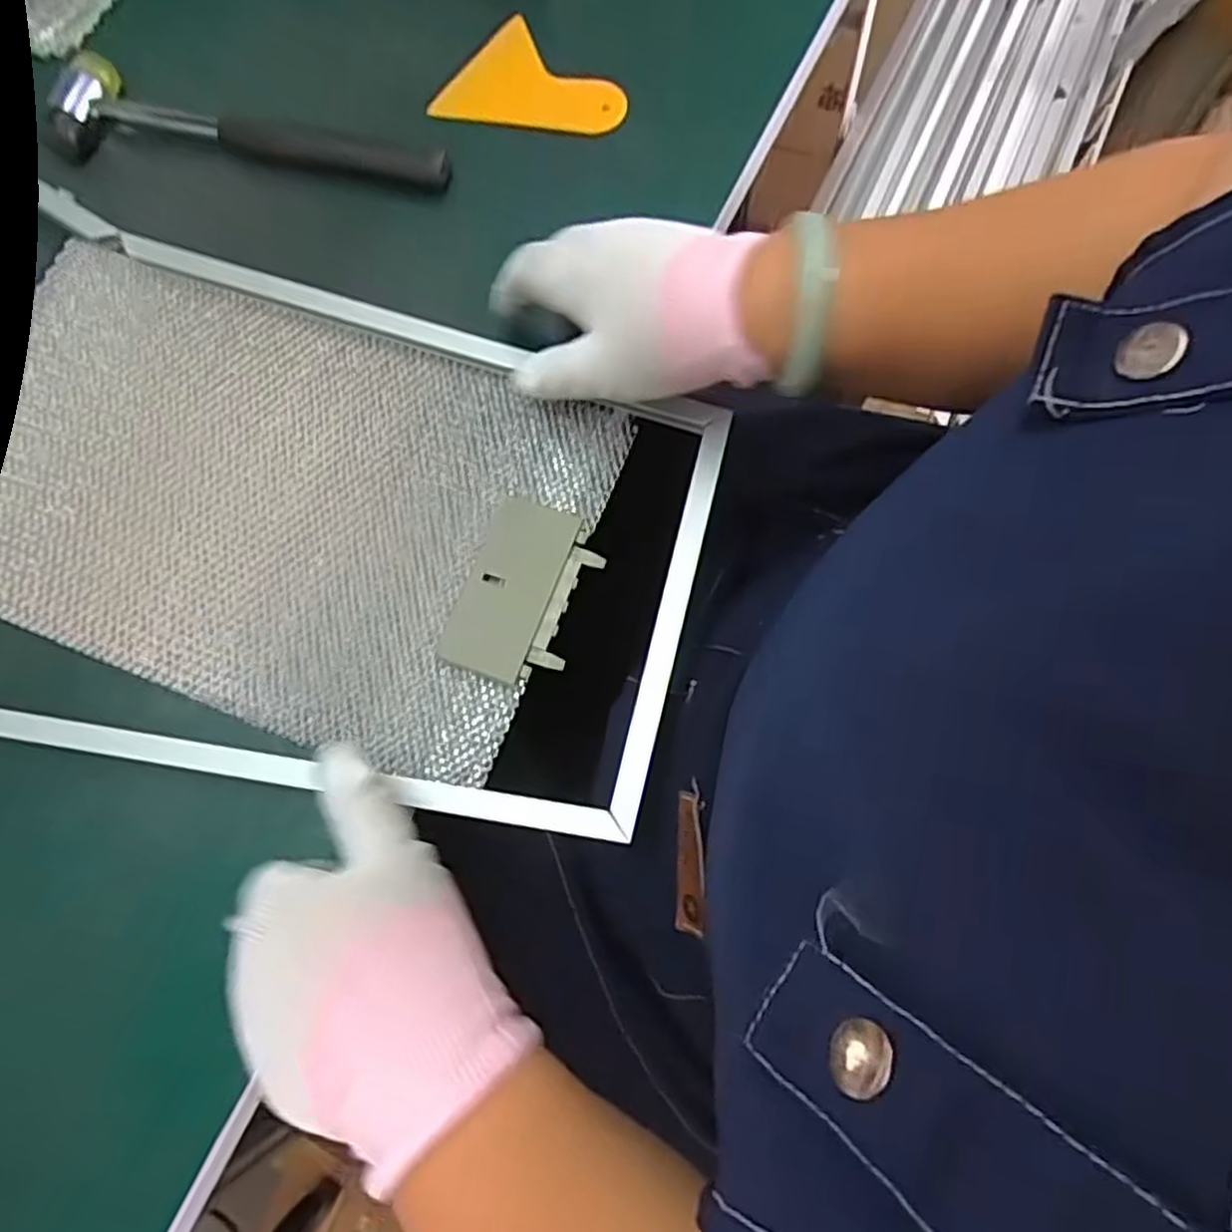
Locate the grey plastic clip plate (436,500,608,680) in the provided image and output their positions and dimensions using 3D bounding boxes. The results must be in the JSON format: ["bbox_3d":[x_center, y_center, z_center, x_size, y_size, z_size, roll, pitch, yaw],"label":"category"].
[{"bbox_3d":[-0.043,-0.012,0.363,0.056,0.009,0.084,19,75,7],"label":"grey plastic clip plate"}]

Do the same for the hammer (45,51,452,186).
[{"bbox_3d":[-0.213,-0.268,0.448,0.241,0.033,0.054,15,74,6],"label":"hammer"}]

